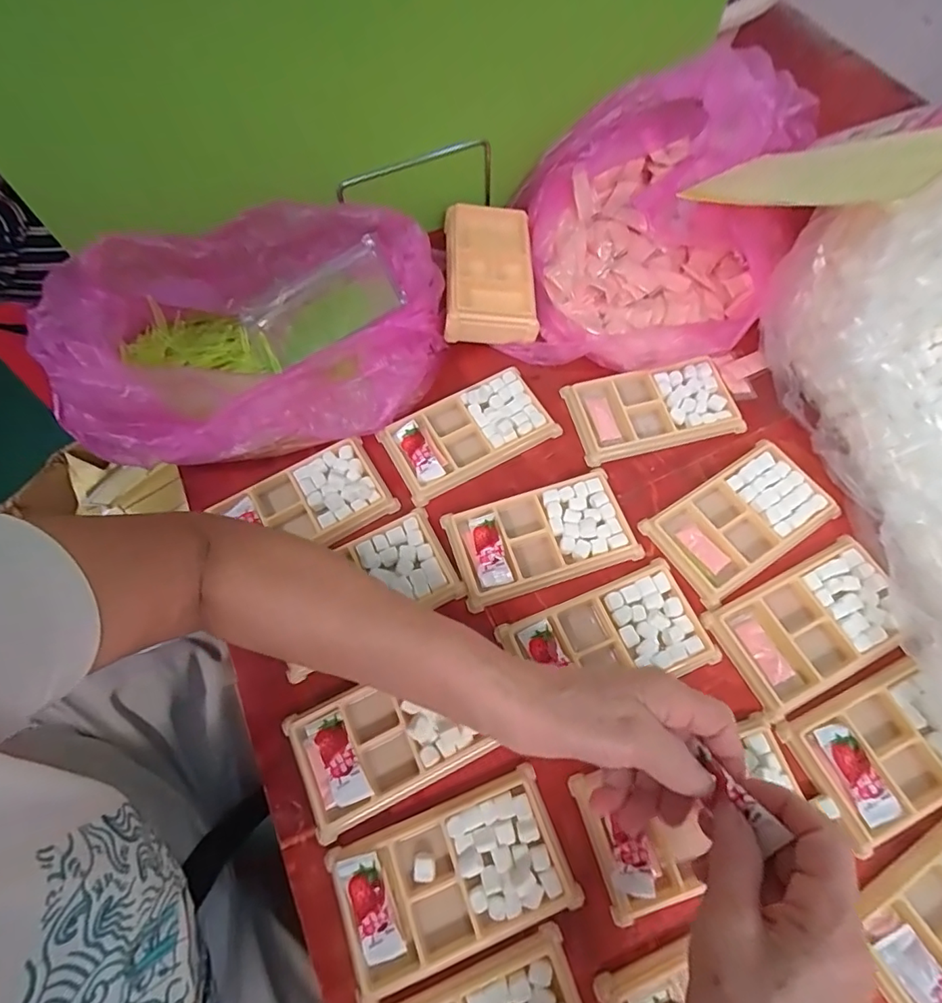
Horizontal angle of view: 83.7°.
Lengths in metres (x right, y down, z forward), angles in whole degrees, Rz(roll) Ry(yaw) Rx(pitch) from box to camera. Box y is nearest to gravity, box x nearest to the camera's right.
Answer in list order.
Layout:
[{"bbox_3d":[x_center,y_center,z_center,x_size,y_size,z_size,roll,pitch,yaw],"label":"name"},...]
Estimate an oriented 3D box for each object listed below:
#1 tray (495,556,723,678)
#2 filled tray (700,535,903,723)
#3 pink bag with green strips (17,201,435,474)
[{"bbox_3d":[0.096,0.098,0.369,0.134,0.014,0.075,-20,66,-8],"label":"tray"},{"bbox_3d":[0.242,0.088,0.373,0.127,0.015,0.079,-24,67,-9],"label":"filled tray"},{"bbox_3d":[-0.189,-0.138,0.439,0.331,0.085,0.187,-9,65,-3],"label":"pink bag with green strips"}]

